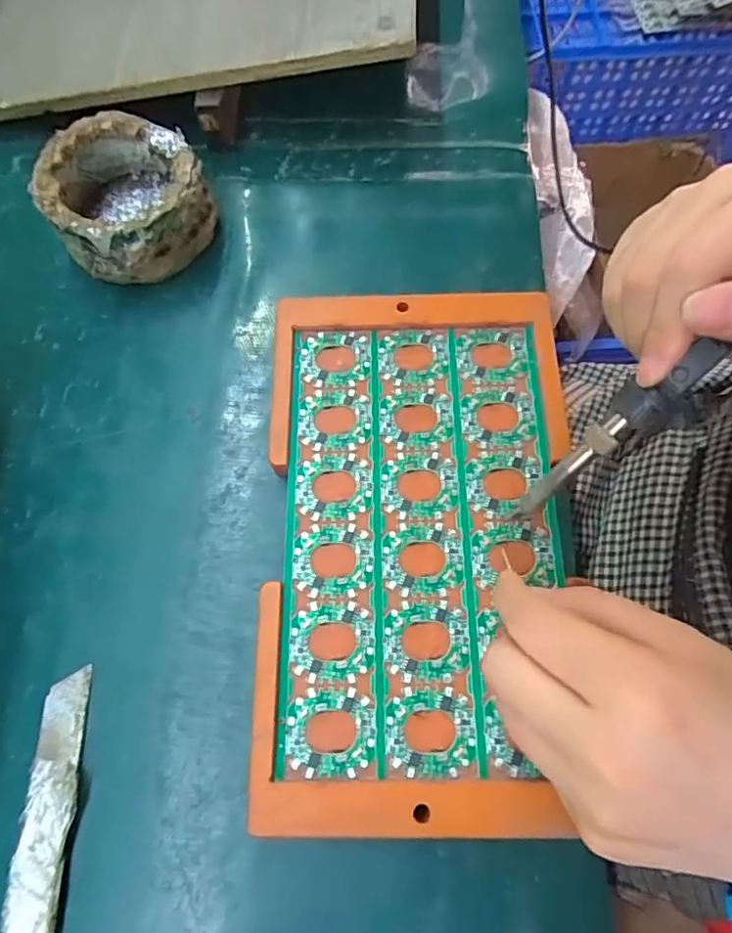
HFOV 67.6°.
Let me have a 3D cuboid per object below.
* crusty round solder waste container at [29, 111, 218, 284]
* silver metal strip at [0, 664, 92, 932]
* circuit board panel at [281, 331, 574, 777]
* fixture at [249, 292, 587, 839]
[{"bbox_3d":[-0.129,-0.146,0.301,0.079,0.042,0.084,0,70,1],"label":"crusty round solder waste container"},{"bbox_3d":[-0.125,0.135,0.216,0.020,0.007,0.099,0,70,1],"label":"silver metal strip"},{"bbox_3d":[0.024,0.024,0.246,0.119,0.004,0.201,-1,70,0],"label":"circuit board panel"},{"bbox_3d":[0.024,0.025,0.245,0.135,0.007,0.235,-1,70,1],"label":"fixture"}]

